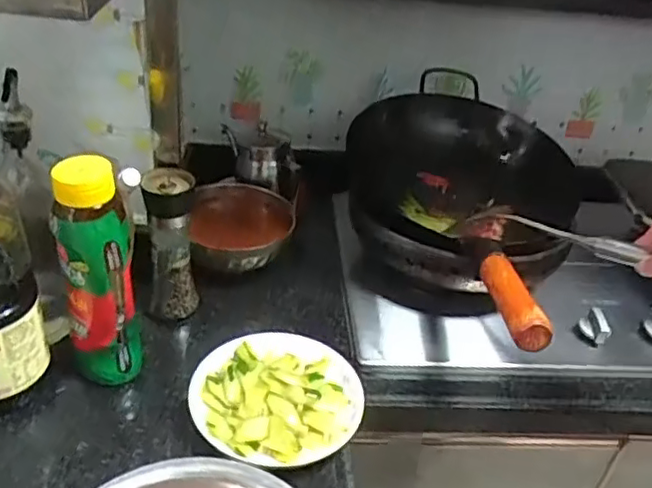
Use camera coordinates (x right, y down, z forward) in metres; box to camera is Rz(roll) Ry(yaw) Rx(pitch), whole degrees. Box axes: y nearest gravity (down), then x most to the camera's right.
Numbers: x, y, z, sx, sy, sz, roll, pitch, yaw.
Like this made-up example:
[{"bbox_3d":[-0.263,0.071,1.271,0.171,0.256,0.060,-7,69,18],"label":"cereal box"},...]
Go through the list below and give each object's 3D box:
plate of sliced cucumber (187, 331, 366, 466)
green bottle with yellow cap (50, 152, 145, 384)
[{"bbox_3d":[-0.054,0.162,0.662,0.168,0.036,0.164,5,33,-3],"label":"plate of sliced cucumber"},{"bbox_3d":[-0.227,0.040,0.627,0.060,0.251,0.057,33,41,33],"label":"green bottle with yellow cap"}]

